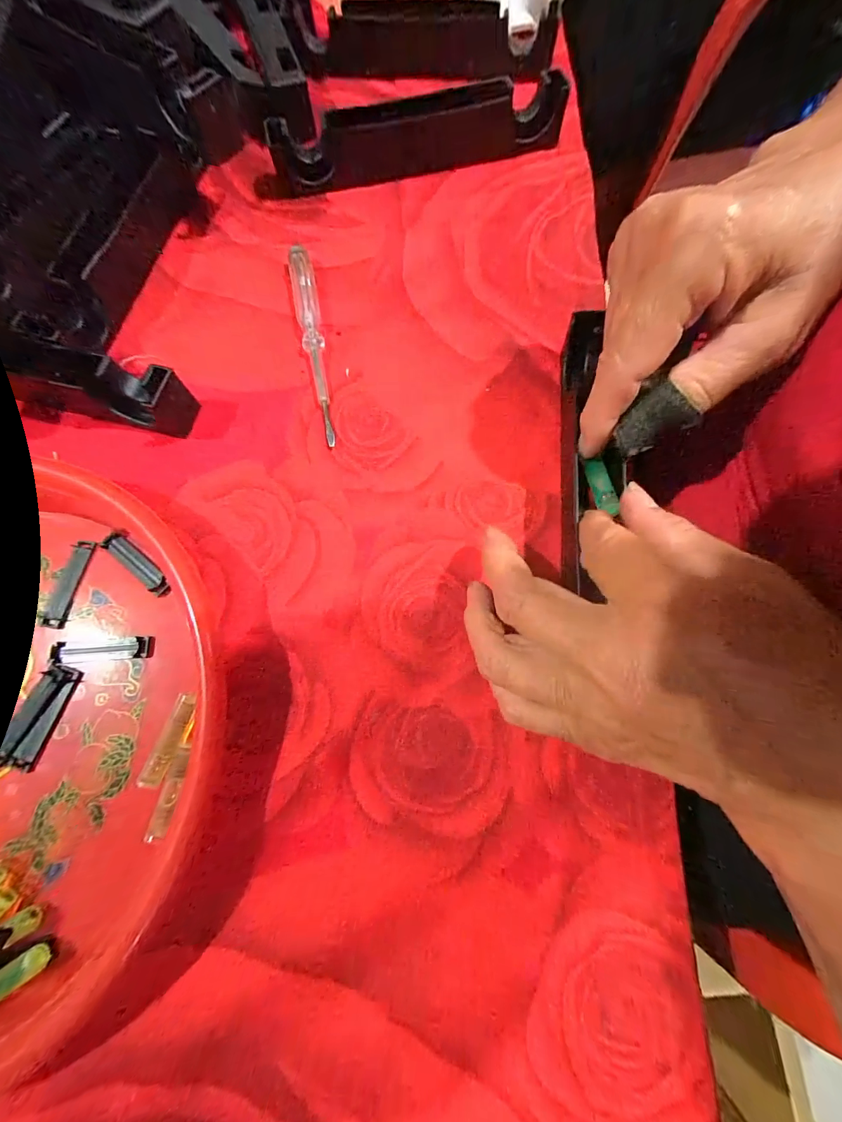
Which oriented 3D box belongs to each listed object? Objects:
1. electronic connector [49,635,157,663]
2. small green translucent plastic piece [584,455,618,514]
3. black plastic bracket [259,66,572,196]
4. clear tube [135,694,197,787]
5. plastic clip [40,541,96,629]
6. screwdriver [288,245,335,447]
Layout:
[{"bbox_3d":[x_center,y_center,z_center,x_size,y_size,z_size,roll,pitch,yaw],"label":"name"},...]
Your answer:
[{"bbox_3d":[-0.155,0.043,0.186,0.046,0.004,0.010,-3,76,-1],"label":"electronic connector"},{"bbox_3d":[0.089,-0.036,0.187,0.008,0.011,0.037,0,50,0],"label":"small green translucent plastic piece"},{"bbox_3d":[-0.001,-0.286,0.255,0.195,0.031,0.024,-13,76,-3],"label":"black plastic bracket"},{"bbox_3d":[-0.115,0.081,0.175,0.011,0.006,0.038,17,77,4],"label":"clear tube"},{"bbox_3d":[-0.180,0.011,0.195,0.012,0.004,0.045,7,76,2],"label":"plastic clip"},{"bbox_3d":[-0.064,-0.130,0.227,0.014,0.013,0.128,-10,76,-2],"label":"screwdriver"}]

